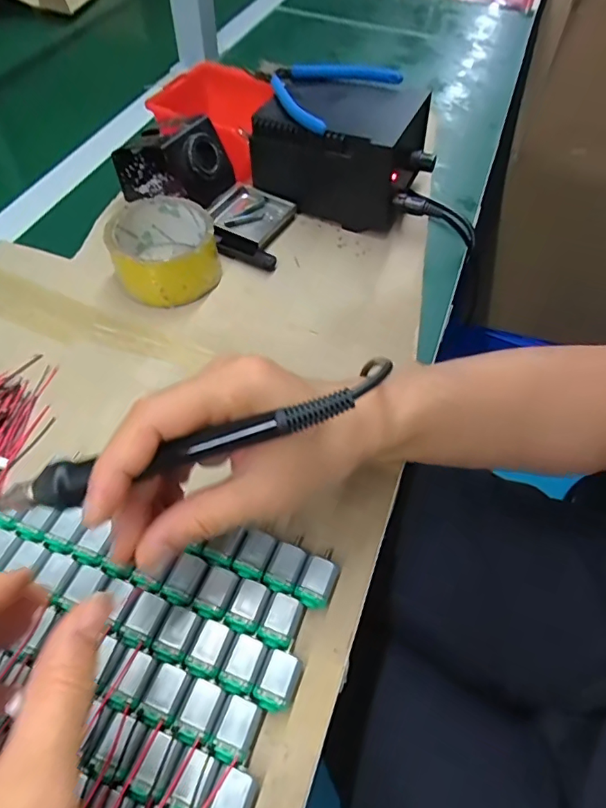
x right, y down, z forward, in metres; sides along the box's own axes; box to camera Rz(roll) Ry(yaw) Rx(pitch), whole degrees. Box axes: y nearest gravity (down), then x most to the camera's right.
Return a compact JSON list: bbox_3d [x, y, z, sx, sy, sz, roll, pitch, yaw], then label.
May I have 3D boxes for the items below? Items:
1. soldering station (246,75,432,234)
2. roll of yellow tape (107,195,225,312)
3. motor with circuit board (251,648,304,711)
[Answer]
[{"bbox_3d":[0.049,-0.240,0.483,0.160,0.091,0.117,24,58,12],"label":"soldering station"},{"bbox_3d":[-0.115,-0.130,0.424,0.084,0.049,0.086,2,56,-3],"label":"roll of yellow tape"},{"bbox_3d":[-0.013,0.145,0.262,0.021,0.015,0.027,22,57,11],"label":"motor with circuit board"}]

